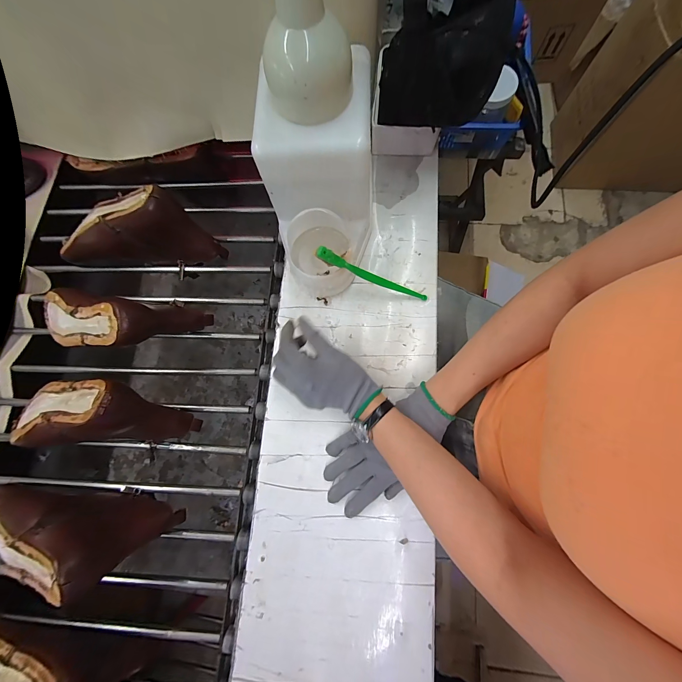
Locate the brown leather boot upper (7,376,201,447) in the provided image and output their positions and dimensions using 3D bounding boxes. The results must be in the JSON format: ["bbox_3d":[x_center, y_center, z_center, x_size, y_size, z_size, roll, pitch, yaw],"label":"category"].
[{"bbox_3d":[-0.335,0.095,0.399,0.225,0.108,0.080,-4,78,0],"label":"brown leather boot upper"}]

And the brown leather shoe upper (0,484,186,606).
[{"bbox_3d":[-0.356,0.251,0.381,0.255,0.118,0.086,3,78,2],"label":"brown leather shoe upper"}]

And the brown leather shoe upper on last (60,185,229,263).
[{"bbox_3d":[-0.331,-0.178,0.464,0.271,0.097,0.084,0,78,1],"label":"brown leather shoe upper on last"}]

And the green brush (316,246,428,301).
[{"bbox_3d":[0.045,-0.087,0.401,0.171,0.017,0.013,18,77,-24],"label":"green brush"}]

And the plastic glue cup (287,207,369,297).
[{"bbox_3d":[-0.024,-0.125,0.424,0.102,0.056,0.109,0,78,1],"label":"plastic glue cup"}]

